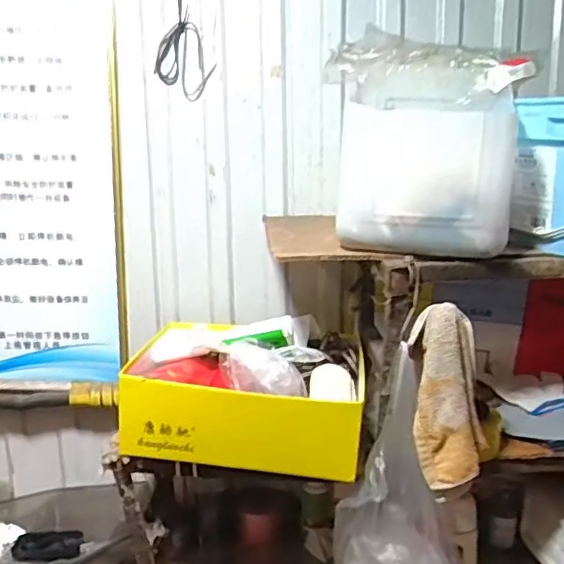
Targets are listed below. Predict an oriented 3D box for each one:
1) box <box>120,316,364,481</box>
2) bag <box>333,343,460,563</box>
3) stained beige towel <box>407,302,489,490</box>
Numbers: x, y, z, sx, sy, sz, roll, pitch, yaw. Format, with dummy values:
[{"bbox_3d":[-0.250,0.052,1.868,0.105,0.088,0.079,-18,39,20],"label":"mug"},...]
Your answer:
[{"bbox_3d":[-0.051,0.163,0.917,0.343,0.144,0.248,3,11,8],"label":"box"},{"bbox_3d":[0.169,0.308,0.801,0.196,0.354,0.123,4,11,15],"label":"bag"},{"bbox_3d":[0.210,0.145,0.764,0.101,0.208,0.064,5,12,19],"label":"stained beige towel"}]

